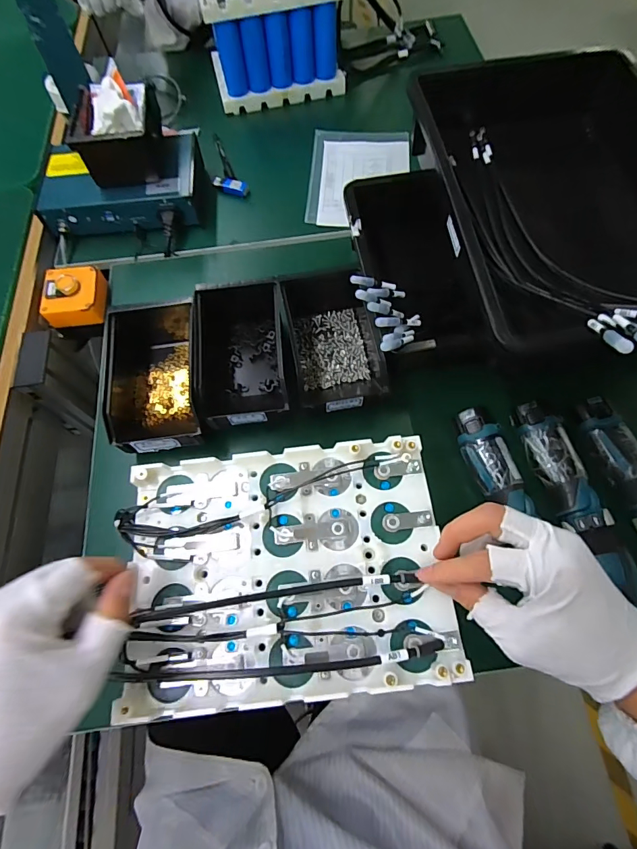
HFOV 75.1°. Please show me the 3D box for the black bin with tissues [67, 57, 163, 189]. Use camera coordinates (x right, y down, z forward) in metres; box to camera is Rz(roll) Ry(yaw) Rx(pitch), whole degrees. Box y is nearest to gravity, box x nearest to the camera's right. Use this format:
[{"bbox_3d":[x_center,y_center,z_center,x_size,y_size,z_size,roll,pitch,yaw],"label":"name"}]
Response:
[{"bbox_3d":[-0.293,-0.438,0.607,0.103,0.085,0.148,-7,66,0],"label":"black bin with tissues"}]

